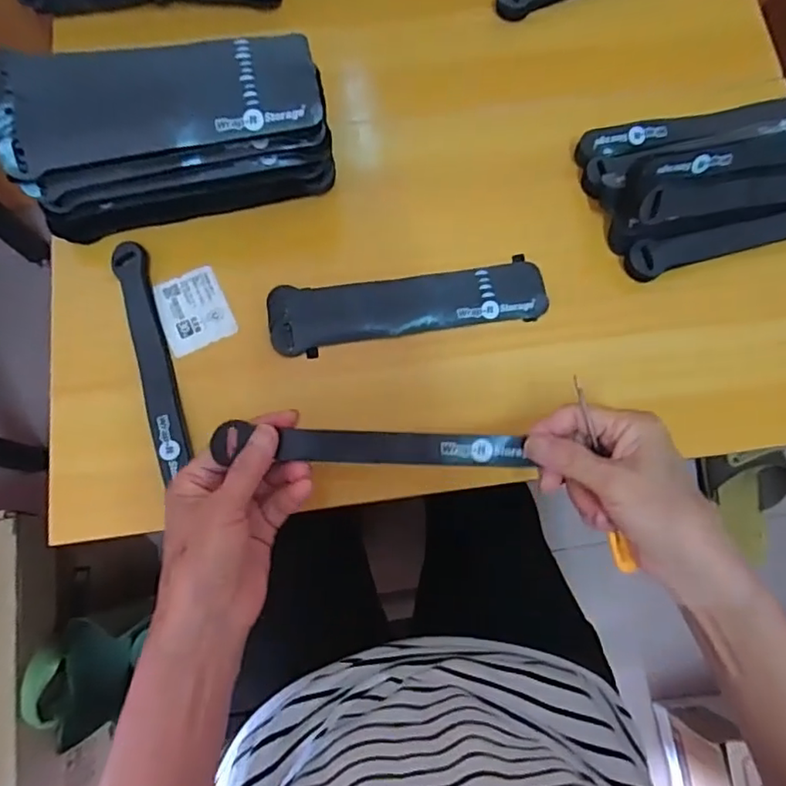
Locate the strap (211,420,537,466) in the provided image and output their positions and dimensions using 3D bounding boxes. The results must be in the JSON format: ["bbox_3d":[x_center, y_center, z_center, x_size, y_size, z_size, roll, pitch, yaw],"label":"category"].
[{"bbox_3d":[-0.013,0.032,0.353,0.180,0.024,0.019,2,77,-1],"label":"strap"}]

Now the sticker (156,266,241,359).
[{"bbox_3d":[-0.144,-0.060,0.429,0.046,0.005,0.058,-24,78,-7],"label":"sticker"}]

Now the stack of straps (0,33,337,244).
[{"bbox_3d":[-0.151,-0.181,0.412,0.205,0.087,0.089,-13,77,-4],"label":"stack of straps"}]

